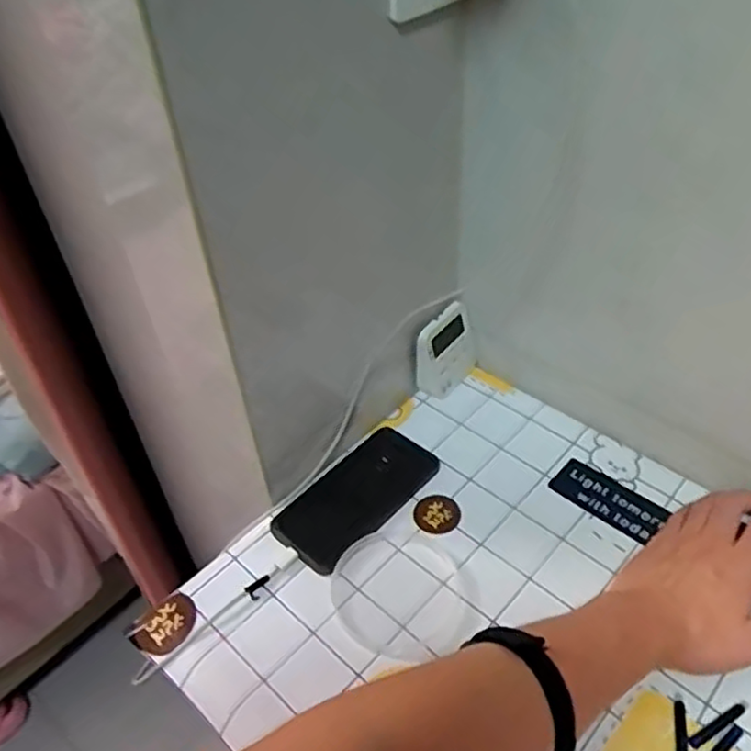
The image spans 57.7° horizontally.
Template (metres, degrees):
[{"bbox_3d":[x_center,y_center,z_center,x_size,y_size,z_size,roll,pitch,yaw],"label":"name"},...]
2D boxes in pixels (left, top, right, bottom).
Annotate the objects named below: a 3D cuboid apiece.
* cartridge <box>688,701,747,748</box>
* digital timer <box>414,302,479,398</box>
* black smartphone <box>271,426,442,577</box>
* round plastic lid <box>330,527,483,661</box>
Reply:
[{"bbox_3d":[0.227,0.229,0.448,0.054,0.004,0.008,-23,47,-20],"label":"cartridge"},{"bbox_3d":[0.073,-0.024,0.683,0.029,0.079,0.073,28,52,29],"label":"digital timer"},{"bbox_3d":[-0.016,0.104,0.596,0.073,0.012,0.149,29,52,30],"label":"black smartphone"},{"bbox_3d":[0.022,0.170,0.538,0.098,0.008,0.109,-32,50,-27],"label":"round plastic lid"}]

